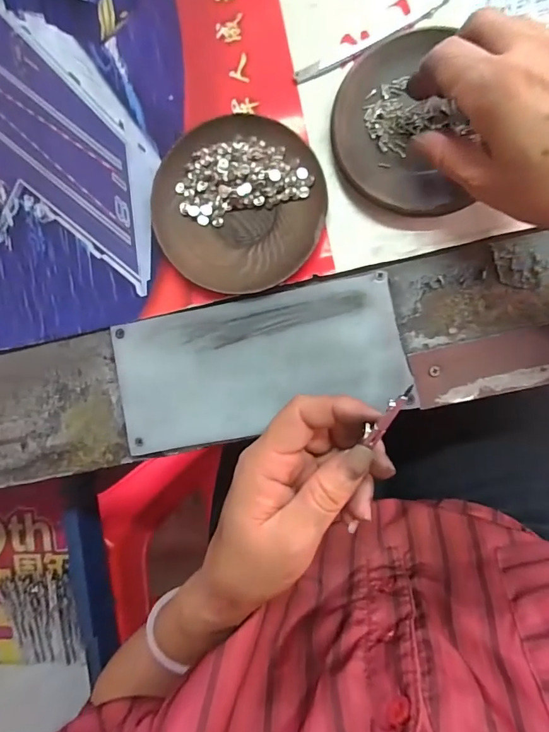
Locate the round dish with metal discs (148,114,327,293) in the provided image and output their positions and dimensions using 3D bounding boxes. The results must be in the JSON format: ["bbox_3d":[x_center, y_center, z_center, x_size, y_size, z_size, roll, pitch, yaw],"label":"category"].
[{"bbox_3d":[-0.025,-0.110,0.293,0.112,0.014,0.117,0,93,7],"label":"round dish with metal discs"}]

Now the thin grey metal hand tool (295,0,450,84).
[{"bbox_3d":[0.064,-0.215,0.283,0.108,0.005,0.007,-23,90,7],"label":"thin grey metal hand tool"}]

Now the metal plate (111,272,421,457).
[{"bbox_3d":[-0.012,0.000,0.296,0.196,0.008,0.092,-11,90,8],"label":"metal plate"}]

